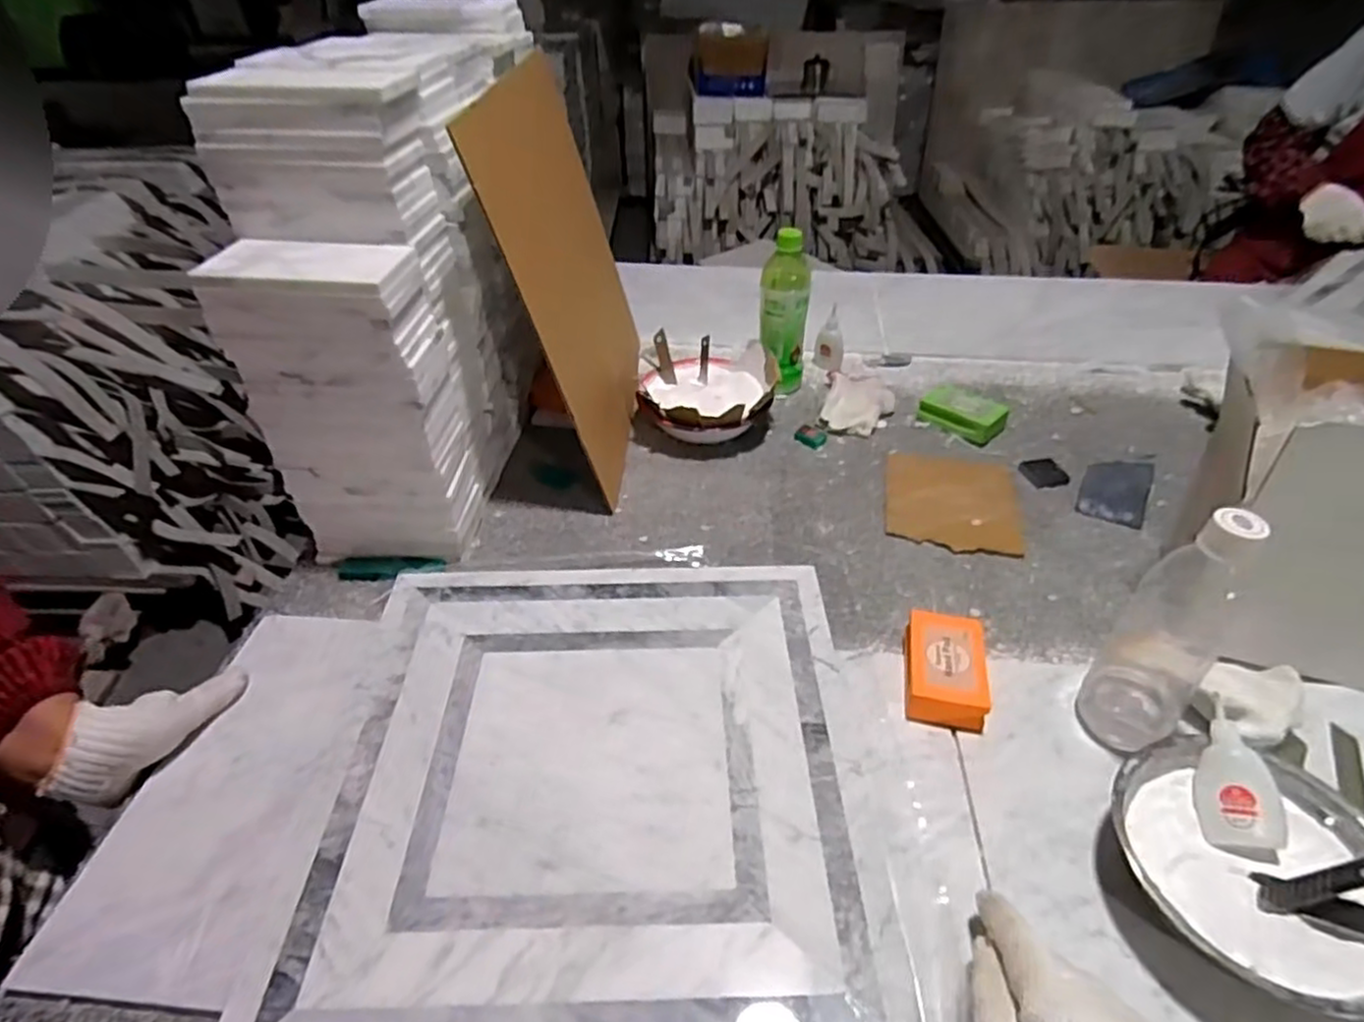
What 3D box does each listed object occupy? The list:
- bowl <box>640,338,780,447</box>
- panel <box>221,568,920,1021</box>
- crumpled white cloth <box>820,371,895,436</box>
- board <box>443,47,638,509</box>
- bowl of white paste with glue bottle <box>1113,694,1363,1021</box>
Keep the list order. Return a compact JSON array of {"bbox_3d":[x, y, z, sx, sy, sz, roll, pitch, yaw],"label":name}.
[{"bbox_3d":[0.034,-0.143,0.894,0.159,0.083,0.167,-1,39,1],"label":"bowl"},{"bbox_3d":[-0.067,0.186,0.540,0.395,0.012,0.390,-1,39,1],"label":"panel"},{"bbox_3d":[0.231,-0.143,0.943,0.085,0.026,0.129,8,41,12],"label":"crumpled white cloth"},{"bbox_3d":[-0.118,-0.269,0.817,0.008,0.387,0.391,-10,38,11],"label":"board"},{"bbox_3d":[0.359,0.223,0.450,0.152,0.070,0.159,-1,39,1],"label":"bowl of white paste with glue bottle"}]

